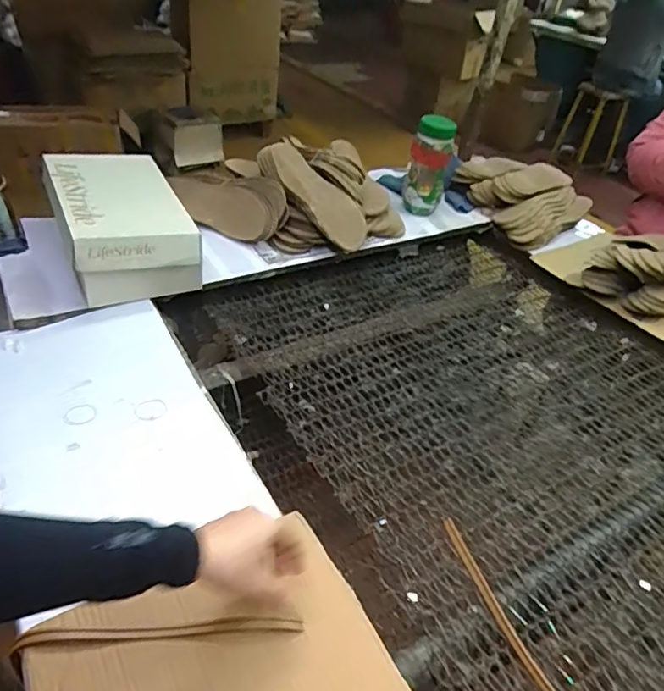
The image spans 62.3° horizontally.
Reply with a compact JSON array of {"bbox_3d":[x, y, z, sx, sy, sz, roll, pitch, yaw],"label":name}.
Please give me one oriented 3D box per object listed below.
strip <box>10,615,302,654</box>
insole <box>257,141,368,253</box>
[{"bbox_3d":[-0.157,0.263,0.508,0.256,0.010,0.016,2,42,-9],"label":"strip"},{"bbox_3d":[-0.033,-0.295,1.070,0.265,0.026,0.089,45,71,5],"label":"insole"}]

